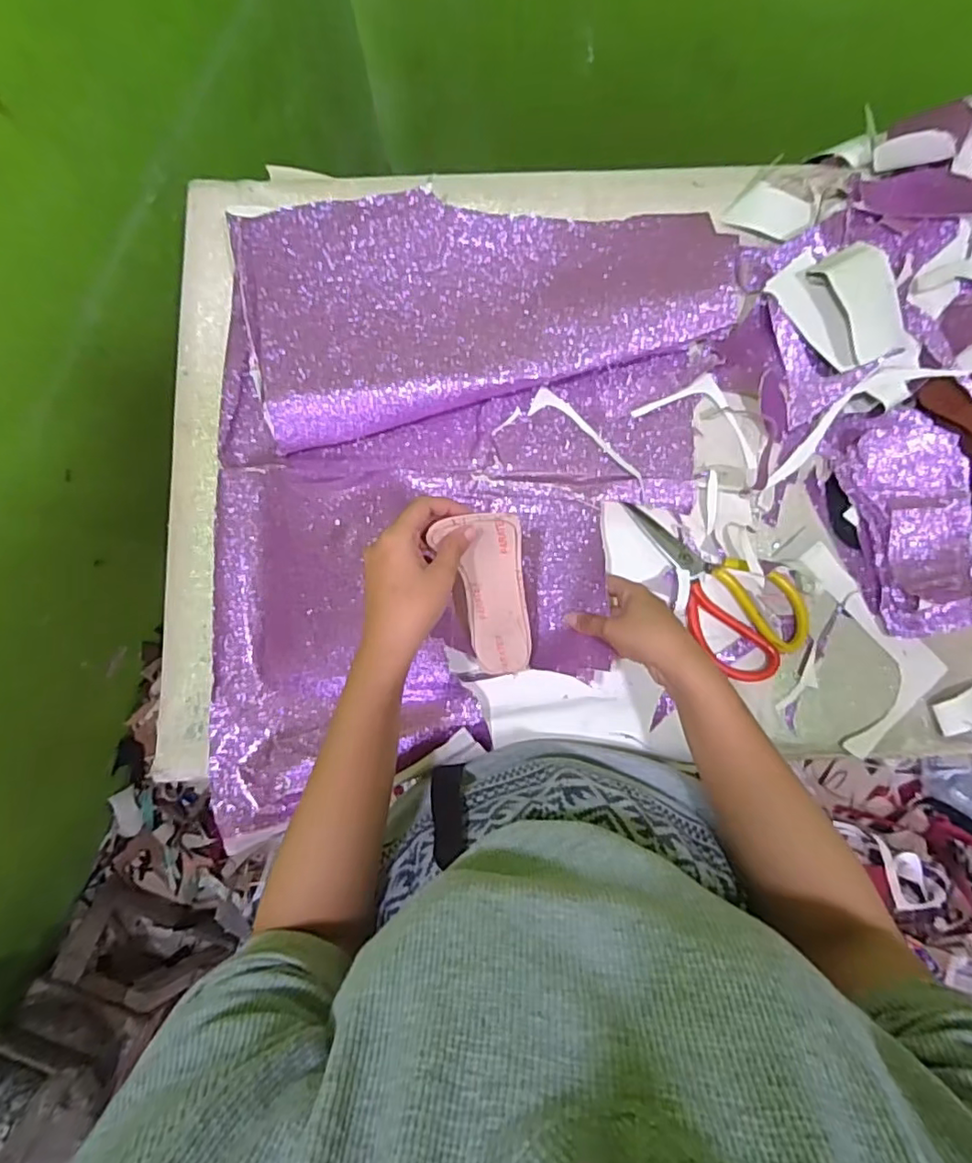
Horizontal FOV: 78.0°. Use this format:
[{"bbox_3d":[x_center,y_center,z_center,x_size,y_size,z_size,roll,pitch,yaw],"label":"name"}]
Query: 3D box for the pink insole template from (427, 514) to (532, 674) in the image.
[{"bbox_3d":[0.003,0.014,0.490,0.065,0.018,0.156,-11,122,0],"label":"pink insole template"}]

